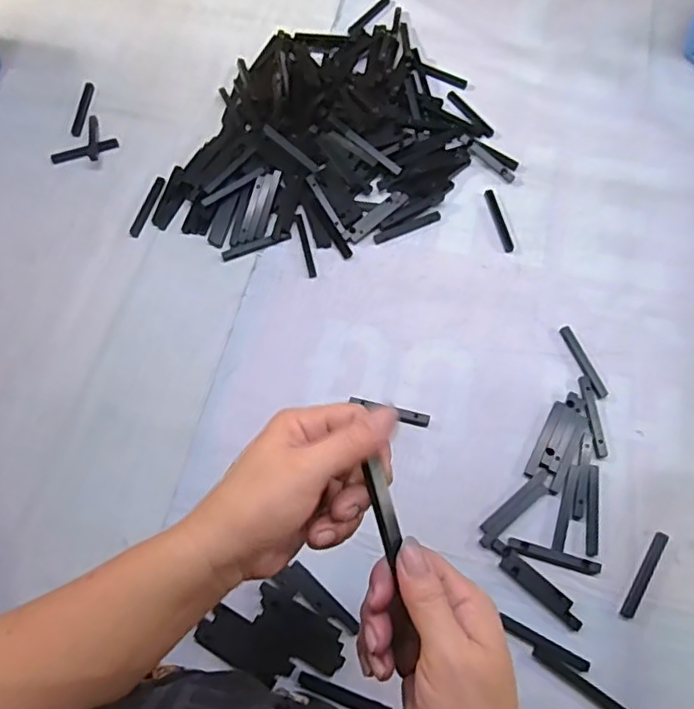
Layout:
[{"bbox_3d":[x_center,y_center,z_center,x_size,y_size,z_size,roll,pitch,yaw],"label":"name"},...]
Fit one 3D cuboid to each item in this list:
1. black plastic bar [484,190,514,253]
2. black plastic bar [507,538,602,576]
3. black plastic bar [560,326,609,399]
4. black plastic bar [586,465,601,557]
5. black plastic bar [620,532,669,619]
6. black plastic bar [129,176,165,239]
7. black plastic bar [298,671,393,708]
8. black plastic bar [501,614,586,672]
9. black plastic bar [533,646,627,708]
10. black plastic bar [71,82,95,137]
[{"bbox_3d":[0.162,-0.143,0.608,0.012,0.004,0.076,-12,67,-2],"label":"black plastic bar"},{"bbox_3d":[0.172,0.169,0.477,0.075,0.004,0.012,15,69,8],"label":"black plastic bar"},{"bbox_3d":[0.226,0.007,0.546,0.012,0.004,0.076,-19,68,-5],"label":"black plastic bar"},{"bbox_3d":[0.211,0.133,0.489,0.013,0.004,0.075,7,68,5],"label":"black plastic bar"},{"bbox_3d":[0.246,0.181,0.471,0.011,0.006,0.075,31,72,14],"label":"black plastic bar"},{"bbox_3d":[-0.220,-0.163,0.631,0.012,0.004,0.079,16,69,9],"label":"black plastic bar"},{"bbox_3d":[-0.002,0.265,0.443,0.074,0.006,0.012,17,69,9],"label":"black plastic bar"},{"bbox_3d":[0.157,0.230,0.455,0.070,0.007,0.010,26,71,12],"label":"black plastic bar"},{"bbox_3d":[0.180,0.254,0.445,0.075,0.005,0.010,34,73,15],"label":"black plastic bar"},{"bbox_3d":[-0.318,-0.296,0.691,0.012,0.004,0.083,3,67,4],"label":"black plastic bar"}]

